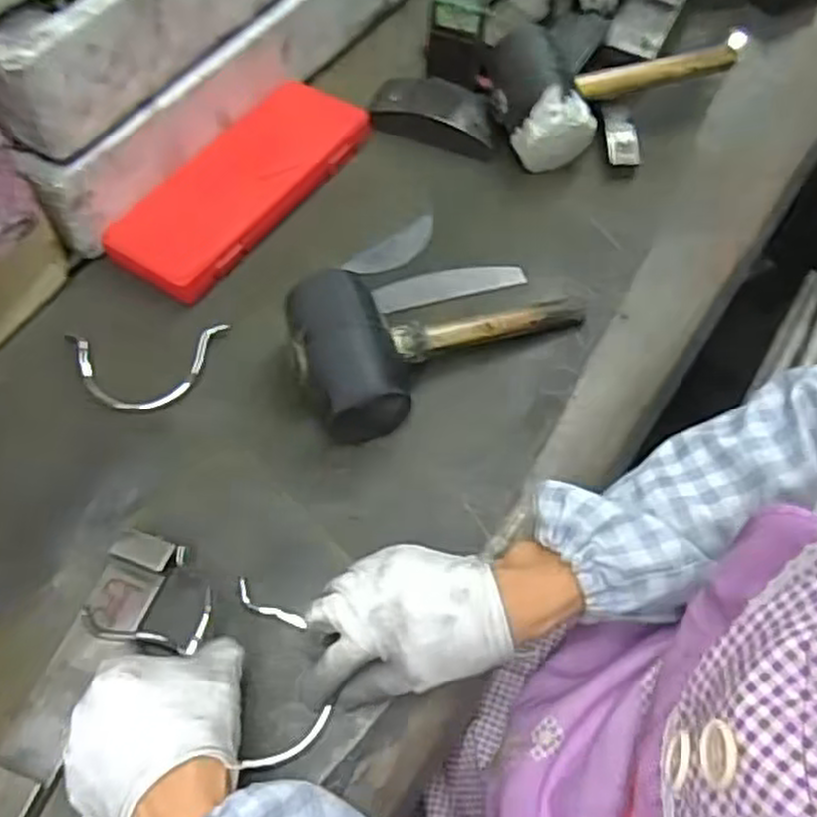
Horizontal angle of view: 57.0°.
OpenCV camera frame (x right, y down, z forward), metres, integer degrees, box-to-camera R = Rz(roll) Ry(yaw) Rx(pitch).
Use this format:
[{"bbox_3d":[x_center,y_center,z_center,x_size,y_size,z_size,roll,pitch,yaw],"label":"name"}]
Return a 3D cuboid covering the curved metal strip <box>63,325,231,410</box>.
[{"bbox_3d":[-0.199,-0.035,0.569,0.118,0.017,0.068,-4,61,-6],"label":"curved metal strip"}]

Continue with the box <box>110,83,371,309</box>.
[{"bbox_3d":[-0.144,-0.196,0.648,0.103,0.021,0.243,31,64,16],"label":"box"}]

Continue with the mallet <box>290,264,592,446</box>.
[{"bbox_3d":[0.023,-0.063,0.567,0.228,0.068,0.119,-24,63,-15],"label":"mallet"}]

